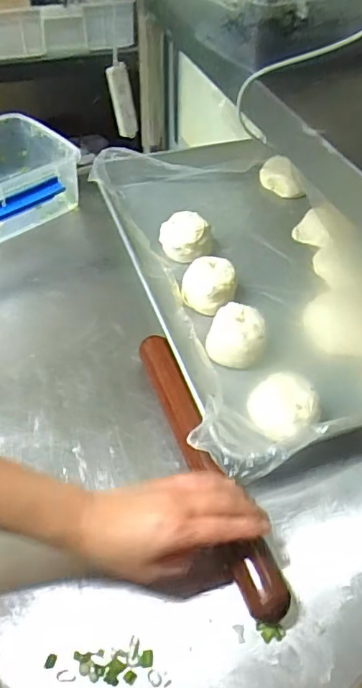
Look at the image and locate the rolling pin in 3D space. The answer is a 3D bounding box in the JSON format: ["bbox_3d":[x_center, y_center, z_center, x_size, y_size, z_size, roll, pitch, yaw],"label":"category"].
[{"bbox_3d":[0.023,0.115,0.528,0.037,0.030,0.324,-15,51,-14],"label":"rolling pin"}]

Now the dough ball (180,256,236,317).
[{"bbox_3d":[0.037,-0.072,0.685,0.068,0.056,0.067,1,49,-1],"label":"dough ball"}]

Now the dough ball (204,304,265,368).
[{"bbox_3d":[0.068,-0.007,0.625,0.066,0.058,0.064,1,49,-1],"label":"dough ball"}]

